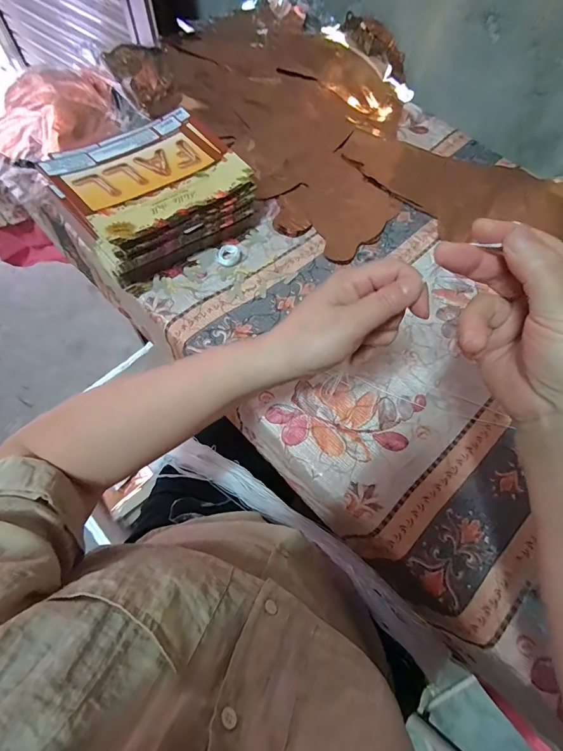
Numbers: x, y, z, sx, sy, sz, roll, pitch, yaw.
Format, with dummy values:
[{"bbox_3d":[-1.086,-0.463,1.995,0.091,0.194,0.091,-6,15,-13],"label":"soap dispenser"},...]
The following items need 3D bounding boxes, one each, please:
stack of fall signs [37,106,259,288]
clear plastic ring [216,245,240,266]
[{"bbox_3d":[-0.161,-0.239,0.483,0.228,0.077,0.183,-37,72,-17],"label":"stack of fall signs"},{"bbox_3d":[-0.071,-0.160,0.489,0.028,0.007,0.033,26,67,9],"label":"clear plastic ring"}]

